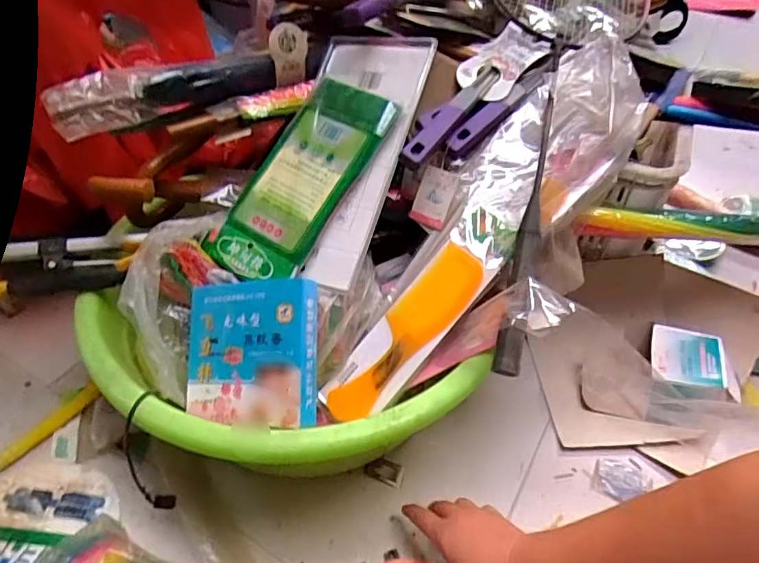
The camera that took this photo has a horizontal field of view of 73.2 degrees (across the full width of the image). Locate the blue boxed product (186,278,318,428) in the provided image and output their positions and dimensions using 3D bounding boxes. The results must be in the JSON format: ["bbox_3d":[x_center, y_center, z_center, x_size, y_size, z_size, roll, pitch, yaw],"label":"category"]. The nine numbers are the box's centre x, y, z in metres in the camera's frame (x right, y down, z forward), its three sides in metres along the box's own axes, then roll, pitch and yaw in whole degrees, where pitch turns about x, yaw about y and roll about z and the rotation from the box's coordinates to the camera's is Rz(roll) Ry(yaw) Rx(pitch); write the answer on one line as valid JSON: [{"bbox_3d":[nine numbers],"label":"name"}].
[{"bbox_3d":[-0.125,0.066,0.488,0.140,0.023,0.132,-2,80,24],"label":"blue boxed product"}]

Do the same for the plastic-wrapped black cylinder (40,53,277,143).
[{"bbox_3d":[-0.218,-0.199,0.531,0.226,0.046,0.048,-19,49,-21],"label":"plastic-wrapped black cylinder"}]

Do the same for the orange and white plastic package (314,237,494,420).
[{"bbox_3d":[0.026,0.052,0.513,0.057,0.008,0.208,40,83,5],"label":"orange and white plastic package"}]

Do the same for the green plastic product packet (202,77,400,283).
[{"bbox_3d":[-0.086,-0.107,0.540,0.112,0.034,0.231,33,86,27],"label":"green plastic product packet"}]

